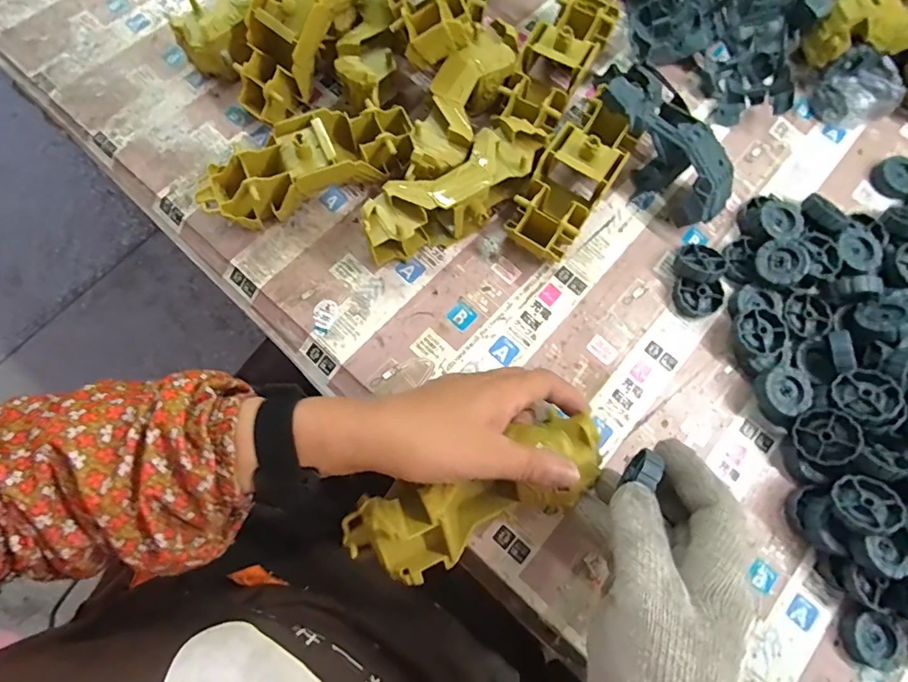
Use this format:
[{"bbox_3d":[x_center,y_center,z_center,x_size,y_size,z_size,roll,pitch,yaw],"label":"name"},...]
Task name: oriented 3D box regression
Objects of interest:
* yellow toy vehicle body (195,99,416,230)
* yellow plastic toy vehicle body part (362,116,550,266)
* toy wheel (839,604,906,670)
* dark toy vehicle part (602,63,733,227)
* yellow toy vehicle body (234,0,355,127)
[{"bbox_3d":[-0.117,-0.142,0.393,0.178,0.053,0.063,-25,76,-9],"label":"yellow toy vehicle body"},{"bbox_3d":[0.000,-0.115,0.382,0.166,0.059,0.060,-38,78,-11],"label":"yellow plastic toy vehicle body part"},{"bbox_3d":[0.293,0.208,0.331,0.039,0.011,0.036,0,74,-2],"label":"toy wheel"},{"bbox_3d":[0.181,-0.160,0.398,0.063,0.067,0.128,-35,78,-11],"label":"dark toy vehicle part"},{"bbox_3d":[-0.130,-0.270,0.397,0.061,0.052,0.163,38,108,9],"label":"yellow toy vehicle body"}]

